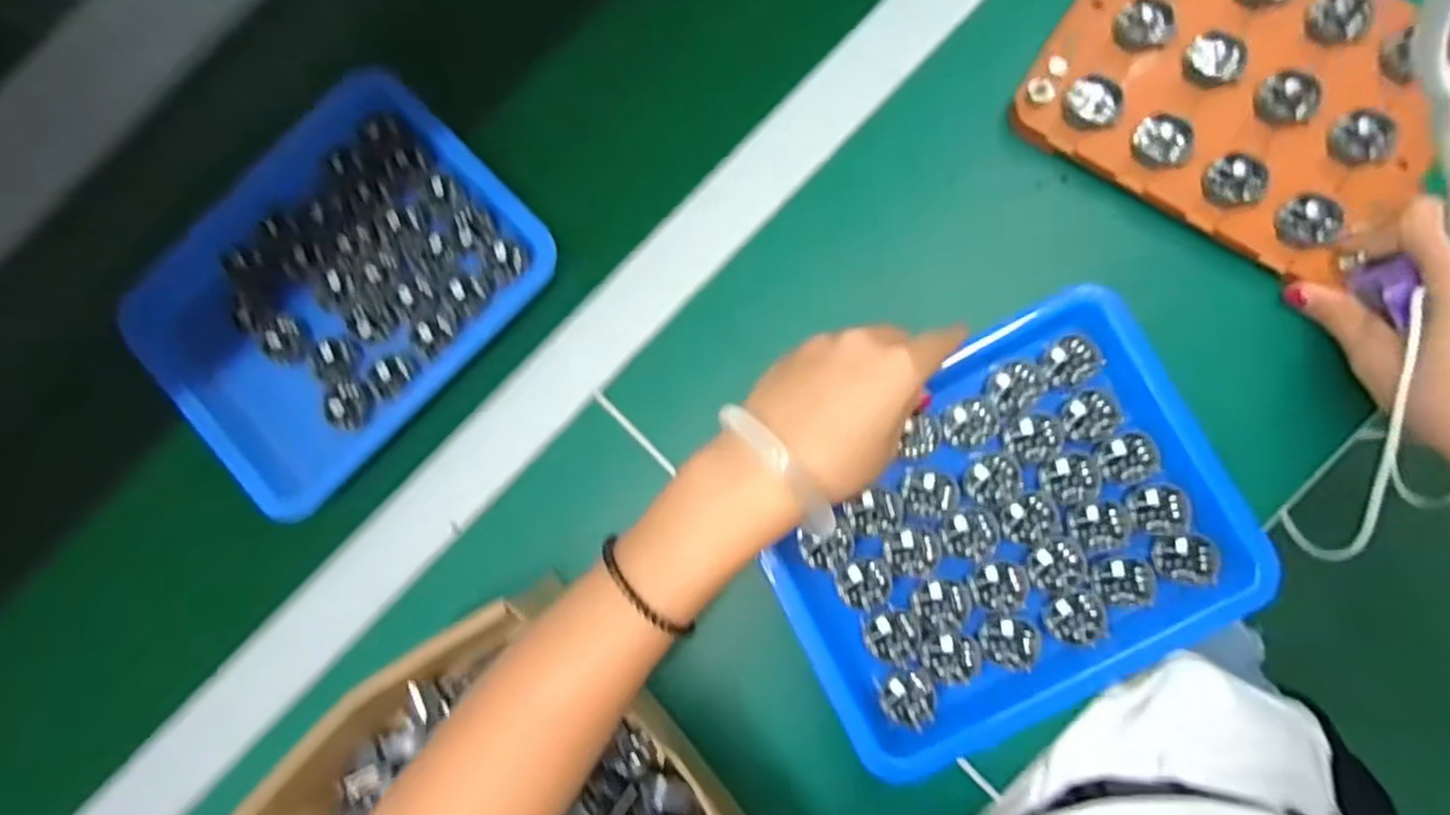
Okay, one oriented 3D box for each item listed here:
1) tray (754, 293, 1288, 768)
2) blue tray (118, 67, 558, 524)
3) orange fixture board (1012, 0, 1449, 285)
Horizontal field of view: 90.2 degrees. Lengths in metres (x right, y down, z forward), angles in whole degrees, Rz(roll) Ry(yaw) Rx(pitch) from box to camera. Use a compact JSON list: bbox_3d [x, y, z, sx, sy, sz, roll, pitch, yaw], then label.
[{"bbox_3d":[0.133,0.062,0.360,0.215,0.022,0.172,-27,81,4],"label":"tray"},{"bbox_3d":[-0.230,-0.076,0.420,0.217,0.029,0.191,-45,80,1],"label":"blue tray"},{"bbox_3d":[0.265,-0.167,0.370,0.185,0.014,0.147,33,89,10],"label":"orange fixture board"}]

